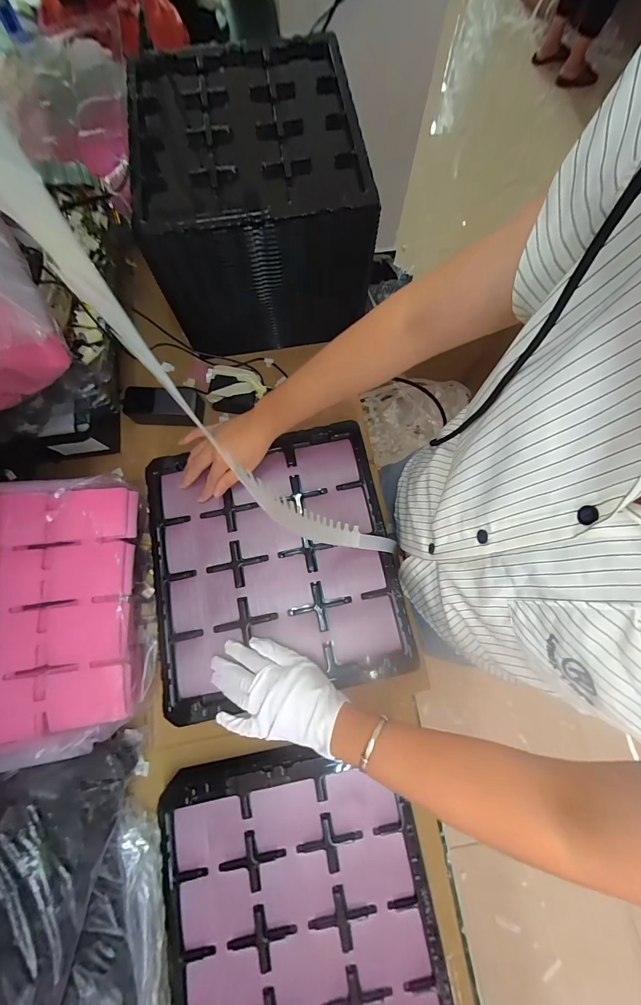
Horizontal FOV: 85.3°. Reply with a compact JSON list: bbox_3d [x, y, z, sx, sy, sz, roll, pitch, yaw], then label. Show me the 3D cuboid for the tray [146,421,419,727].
[{"bbox_3d":[-0.068,0.080,0.500,0.335,0.025,0.357,-12,76,-4],"label":"tray"}]

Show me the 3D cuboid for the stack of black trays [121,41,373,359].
[{"bbox_3d":[-0.103,-0.506,0.650,0.347,0.343,0.361,-6,76,-2],"label":"stack of black trays"}]

